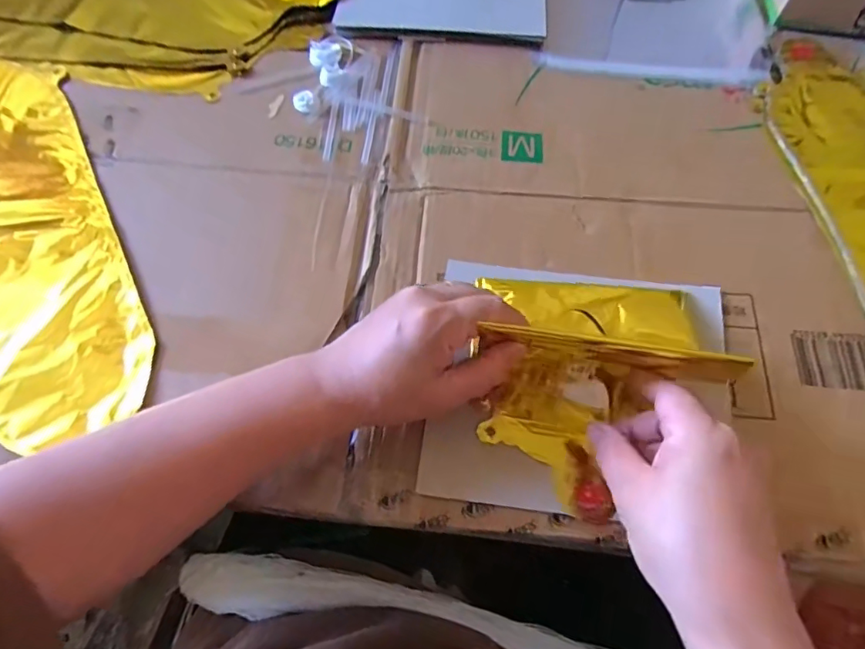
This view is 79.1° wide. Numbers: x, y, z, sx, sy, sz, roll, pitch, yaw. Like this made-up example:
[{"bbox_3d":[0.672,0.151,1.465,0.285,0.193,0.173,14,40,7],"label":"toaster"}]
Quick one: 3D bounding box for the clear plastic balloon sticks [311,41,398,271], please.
[{"bbox_3d":[-0.065,-0.196,0.455,0.046,0.004,0.137,7,64,4],"label":"clear plastic balloon sticks"}]

